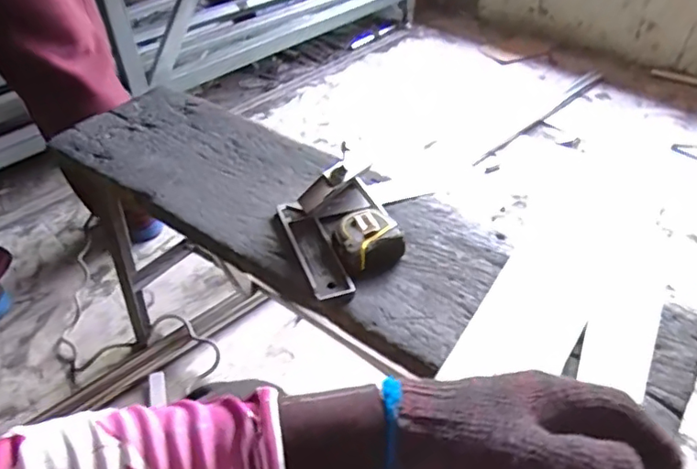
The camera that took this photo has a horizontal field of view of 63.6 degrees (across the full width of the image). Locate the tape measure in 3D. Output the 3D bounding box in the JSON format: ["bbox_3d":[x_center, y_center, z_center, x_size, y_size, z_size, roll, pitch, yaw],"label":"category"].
[{"bbox_3d":[0.023,0.008,0.690,0.082,0.042,0.077,-24,49,-20],"label":"tape measure"}]

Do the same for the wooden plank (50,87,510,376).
[{"bbox_3d":[-0.124,-0.060,0.801,0.701,0.028,0.236,27,52,26],"label":"wooden plank"}]

